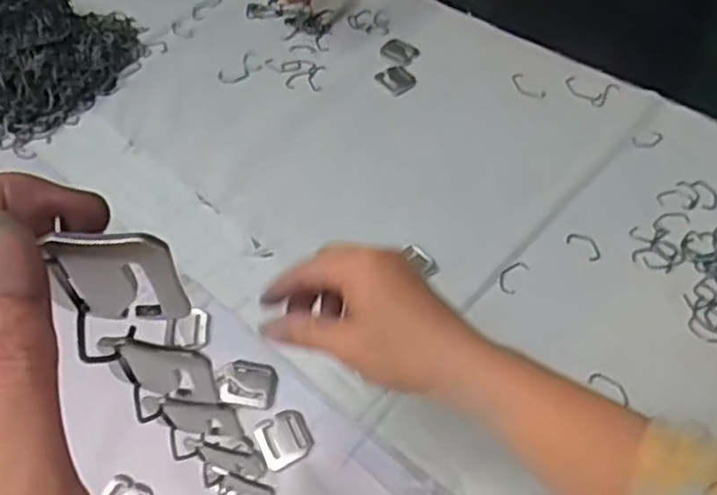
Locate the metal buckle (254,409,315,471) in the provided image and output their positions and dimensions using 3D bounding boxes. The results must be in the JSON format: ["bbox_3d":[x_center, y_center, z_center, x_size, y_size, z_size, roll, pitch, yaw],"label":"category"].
[{"bbox_3d":[-0.053,0.138,0.510,0.037,0.004,0.040,-22,53,-13],"label":"metal buckle"}]

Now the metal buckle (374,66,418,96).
[{"bbox_3d":[0.041,-0.180,0.750,0.034,0.004,0.036,-31,56,-19],"label":"metal buckle"}]

